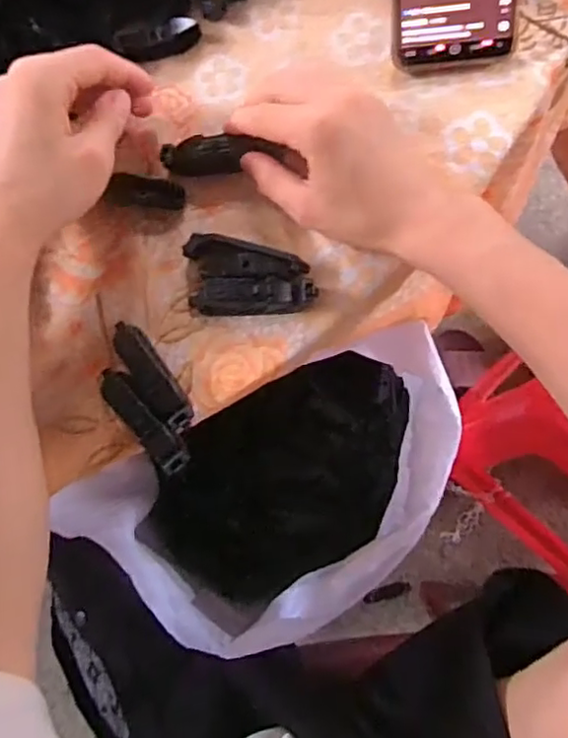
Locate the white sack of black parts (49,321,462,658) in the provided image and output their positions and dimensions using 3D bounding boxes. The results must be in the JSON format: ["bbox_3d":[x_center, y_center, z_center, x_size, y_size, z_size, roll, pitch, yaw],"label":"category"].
[{"bbox_3d":[0.003,0.111,0.558,0.311,0.180,0.195,-28,80,-1],"label":"white sack of black parts"}]

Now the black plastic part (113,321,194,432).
[{"bbox_3d":[-0.078,0.003,0.361,0.019,0.016,0.074,-34,80,-2],"label":"black plastic part"}]

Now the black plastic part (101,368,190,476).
[{"bbox_3d":[-0.081,0.027,0.358,0.018,0.018,0.073,-38,81,-3],"label":"black plastic part"}]

